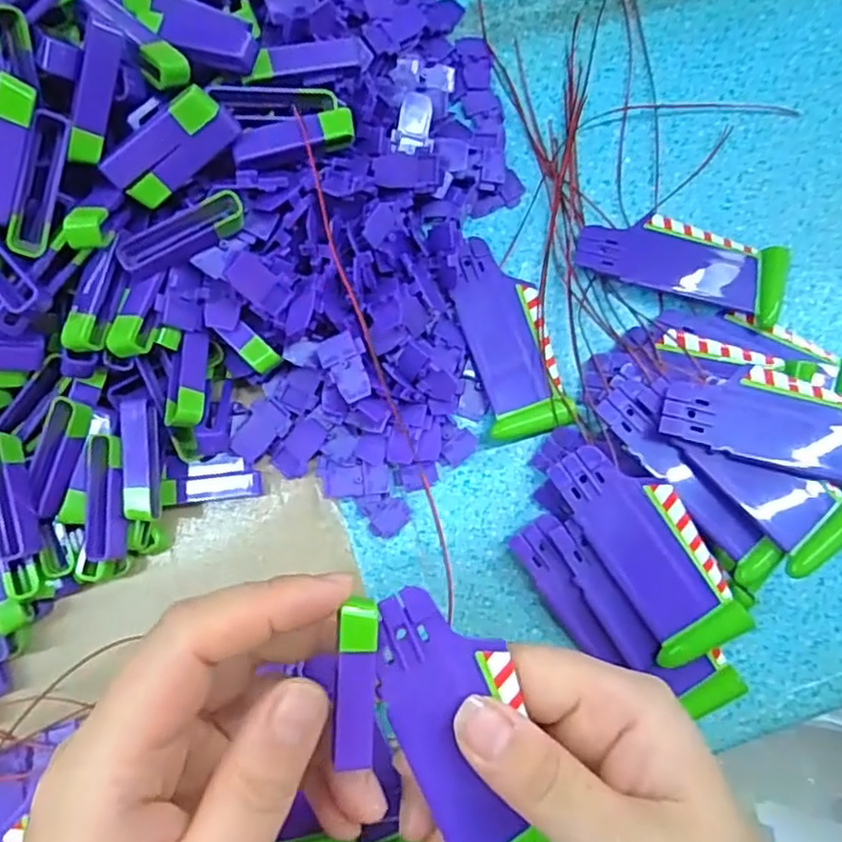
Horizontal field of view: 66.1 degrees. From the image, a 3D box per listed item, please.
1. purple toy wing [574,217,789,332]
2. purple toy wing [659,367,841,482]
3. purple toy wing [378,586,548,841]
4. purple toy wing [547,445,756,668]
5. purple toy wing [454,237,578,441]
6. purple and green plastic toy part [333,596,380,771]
[{"bbox_3d":[0.114,-0.070,0.282,0.087,0.015,0.036,19,83,-1],"label":"purple toy wing"},{"bbox_3d":[0.139,0.001,0.248,0.086,0.005,0.037,19,81,10],"label":"purple toy wing"},{"bbox_3d":[0.013,0.087,0.182,0.037,0.011,0.085,-18,92,-5],"label":"purple toy wing"},{"bbox_3d":[0.089,0.049,0.253,0.037,0.005,0.088,-31,82,10],"label":"purple toy wing"},{"bbox_3d":[0.037,-0.037,0.276,0.035,0.010,0.086,-14,84,-4],"label":"purple toy wing"},{"bbox_3d":[-0.017,0.069,0.171,0.010,0.004,0.043,3,91,-3],"label":"purple and green plastic toy part"}]

